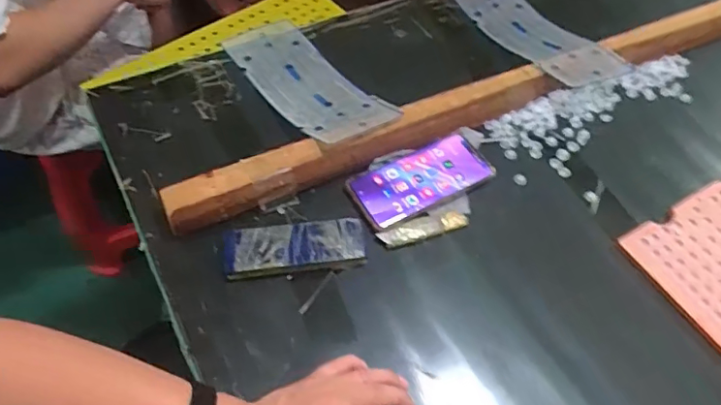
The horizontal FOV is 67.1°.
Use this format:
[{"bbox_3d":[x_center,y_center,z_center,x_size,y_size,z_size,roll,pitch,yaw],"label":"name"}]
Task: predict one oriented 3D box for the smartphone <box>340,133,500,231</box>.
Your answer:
[{"bbox_3d":[0.072,-0.027,0.636,0.167,0.016,0.078,-23,59,-18],"label":"smartphone"}]

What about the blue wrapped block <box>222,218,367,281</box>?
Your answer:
[{"bbox_3d":[-0.070,0.050,0.577,0.150,0.032,0.054,-5,55,-6],"label":"blue wrapped block"}]

